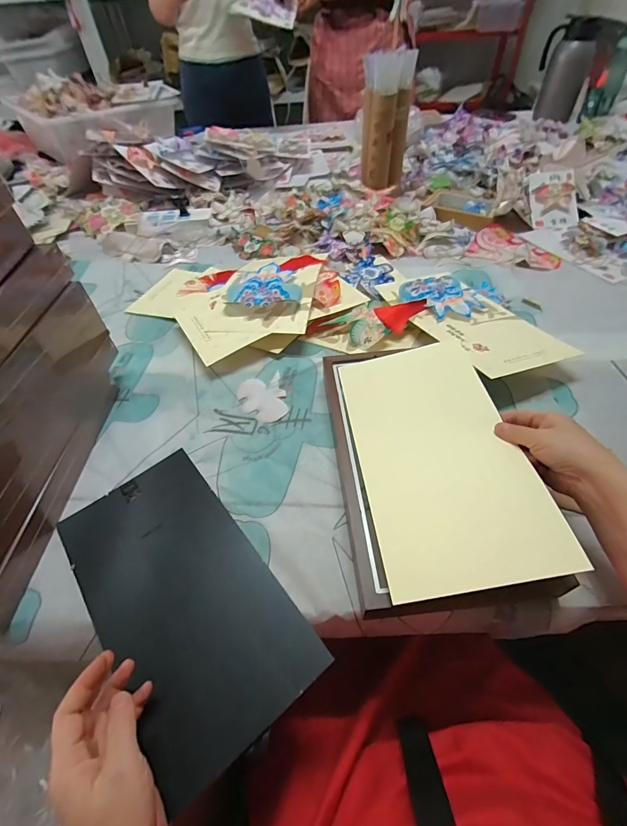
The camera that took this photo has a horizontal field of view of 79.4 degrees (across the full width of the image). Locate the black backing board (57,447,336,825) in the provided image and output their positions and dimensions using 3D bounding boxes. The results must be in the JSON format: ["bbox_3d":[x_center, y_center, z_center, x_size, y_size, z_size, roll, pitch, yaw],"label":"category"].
[{"bbox_3d":[-0.145,0.187,0.411,0.166,0.009,0.317,-34,56,-21],"label":"black backing board"}]

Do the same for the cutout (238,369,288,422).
[{"bbox_3d":[-0.075,-0.022,0.573,0.069,0.004,0.091,-18,52,-11],"label":"cutout"}]

